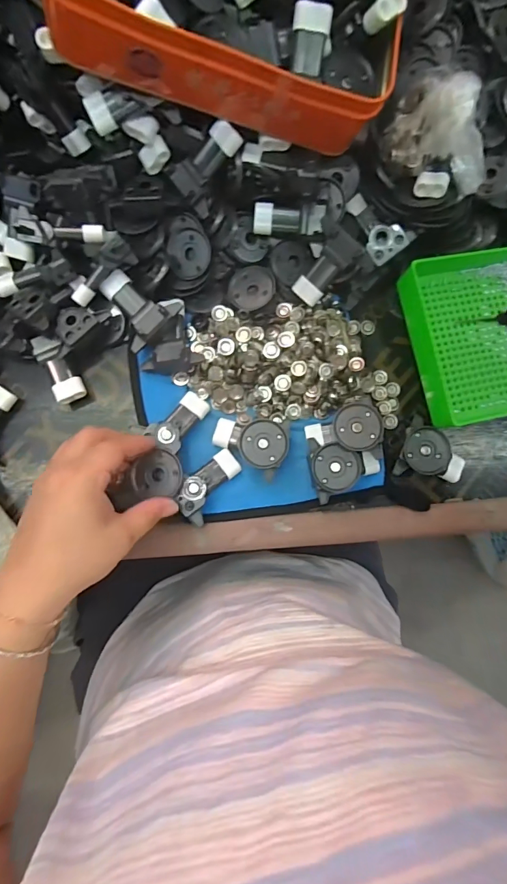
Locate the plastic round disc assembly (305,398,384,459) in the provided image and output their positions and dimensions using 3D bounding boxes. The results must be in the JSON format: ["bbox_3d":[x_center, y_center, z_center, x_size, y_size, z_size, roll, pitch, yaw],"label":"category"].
[{"bbox_3d":[0.081,-0.013,0.368,0.062,0.031,0.052,-1,86,-4],"label":"plastic round disc assembly"}]

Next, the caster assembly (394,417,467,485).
[{"bbox_3d":[0.165,0.009,0.375,0.065,0.026,0.053,14,85,-3],"label":"caster assembly"}]

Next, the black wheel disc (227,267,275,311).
[{"bbox_3d":[-0.002,-0.142,0.378,0.042,0.007,0.040,-2,82,13],"label":"black wheel disc"}]

